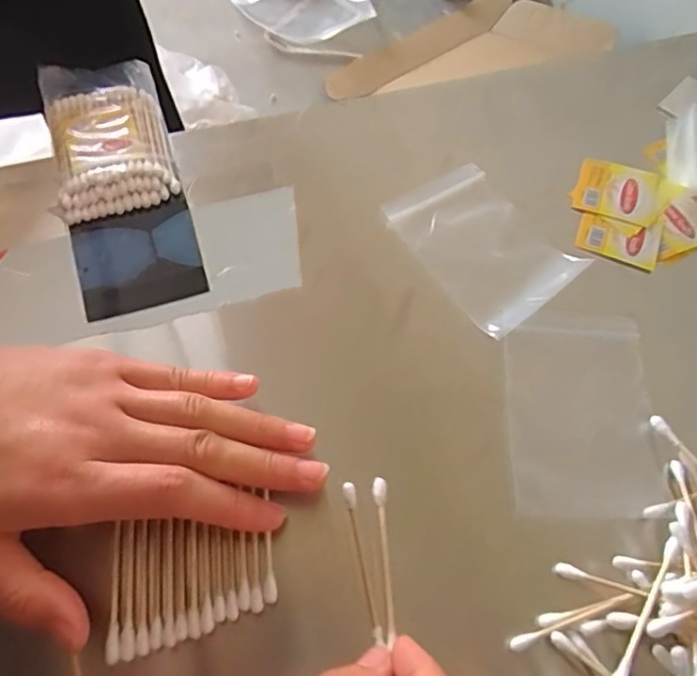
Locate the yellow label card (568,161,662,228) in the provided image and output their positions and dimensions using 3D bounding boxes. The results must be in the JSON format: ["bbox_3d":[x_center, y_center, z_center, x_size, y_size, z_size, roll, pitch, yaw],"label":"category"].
[{"bbox_3d":[0.155,-0.085,0.342,0.045,0.004,0.041,23,63,8],"label":"yellow label card"}]

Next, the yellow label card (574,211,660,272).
[{"bbox_3d":[0.149,-0.055,0.327,0.043,0.004,0.034,19,62,6],"label":"yellow label card"}]

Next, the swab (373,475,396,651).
[{"bbox_3d":[0.015,0.089,0.243,0.005,0.004,0.061,-3,67,-3],"label":"swab"}]

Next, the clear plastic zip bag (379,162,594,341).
[{"bbox_3d":[0.070,-0.052,0.317,0.068,0.006,0.099,-30,68,-18],"label":"clear plastic zip bag"}]

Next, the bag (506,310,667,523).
[{"bbox_3d":[0.108,0.033,0.274,0.067,0.006,0.100,5,62,-1],"label":"bag"}]

